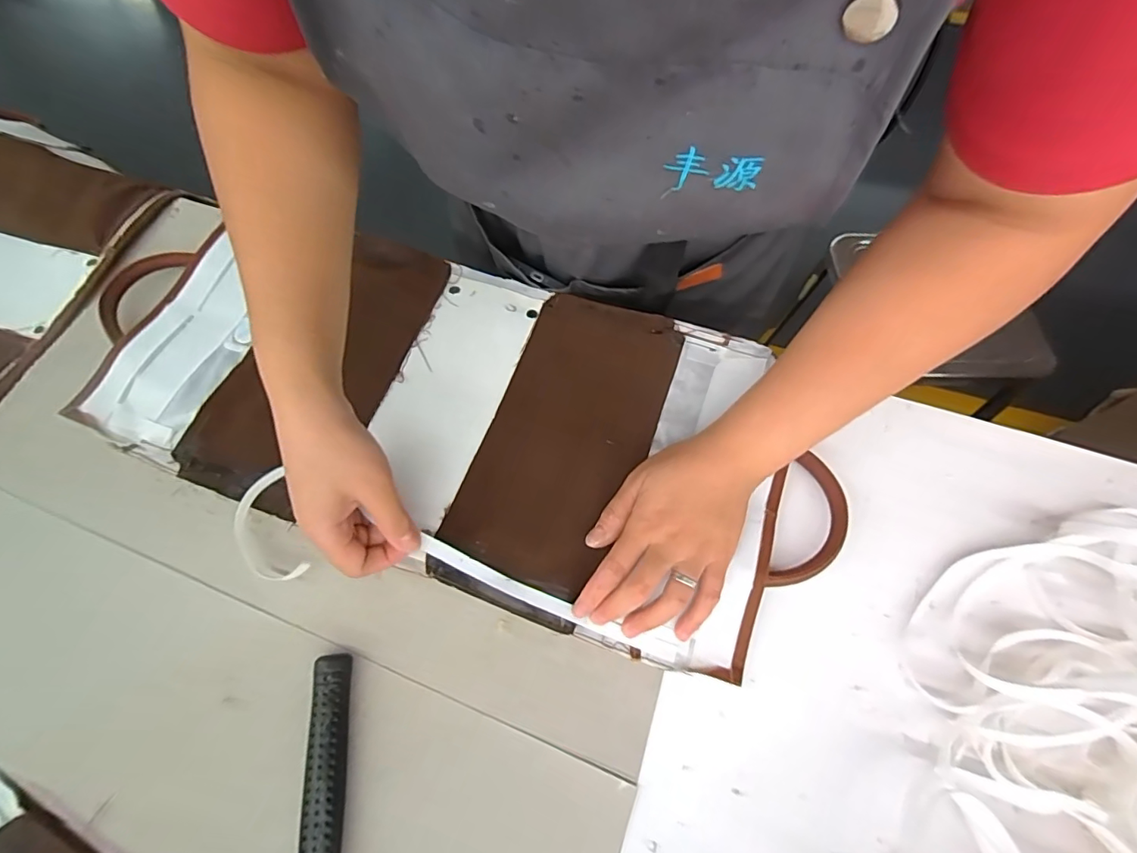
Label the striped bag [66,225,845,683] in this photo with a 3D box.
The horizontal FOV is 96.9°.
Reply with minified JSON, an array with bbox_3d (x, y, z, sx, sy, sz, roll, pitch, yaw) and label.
[{"bbox_3d":[-0.099,-0.024,0.390,0.573,0.024,0.243,19,68,9],"label":"striped bag"}]

